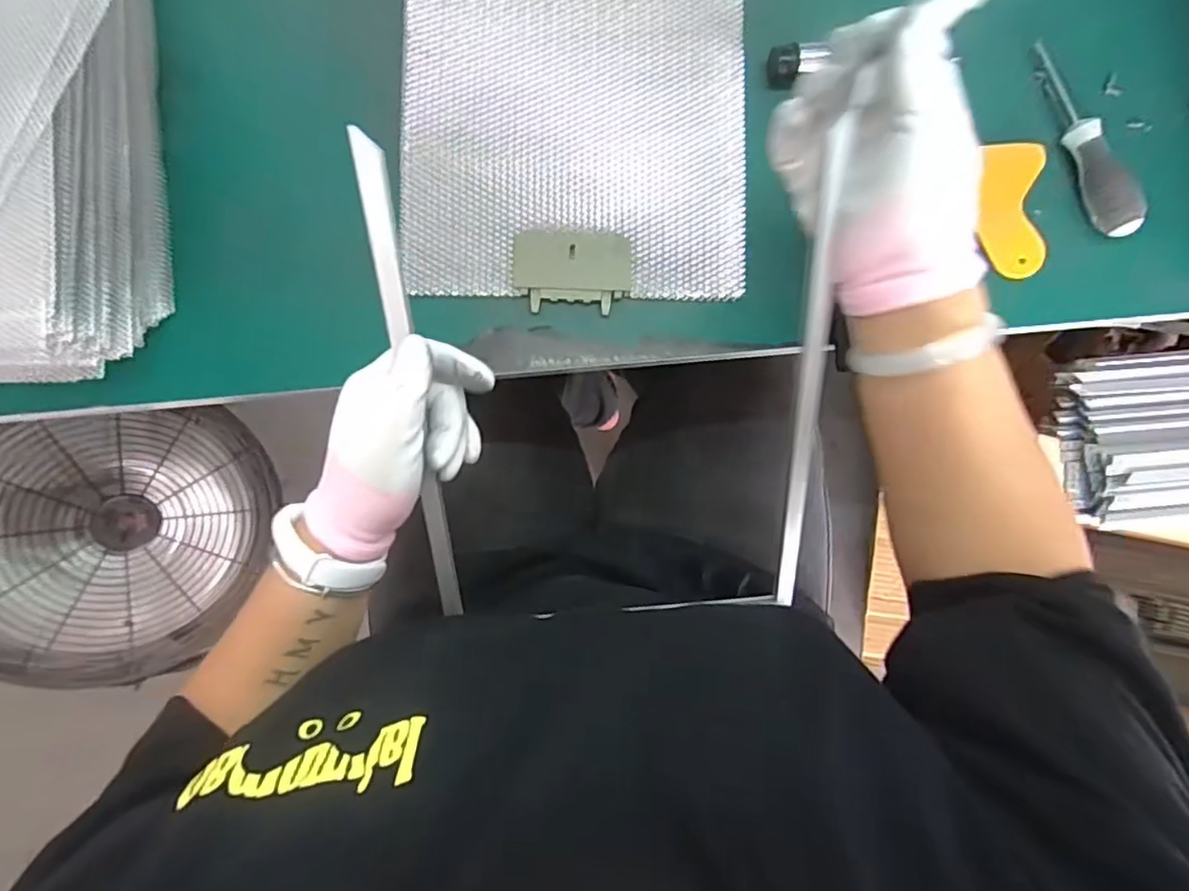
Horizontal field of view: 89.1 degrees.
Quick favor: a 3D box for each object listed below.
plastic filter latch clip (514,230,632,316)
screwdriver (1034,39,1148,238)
[{"bbox_3d":[-0.016,-0.129,0.447,0.085,0.005,0.057,2,87,0],"label":"plastic filter latch clip"},{"bbox_3d":[0.360,-0.228,0.444,0.024,0.034,0.156,-18,87,-2],"label":"screwdriver"}]

